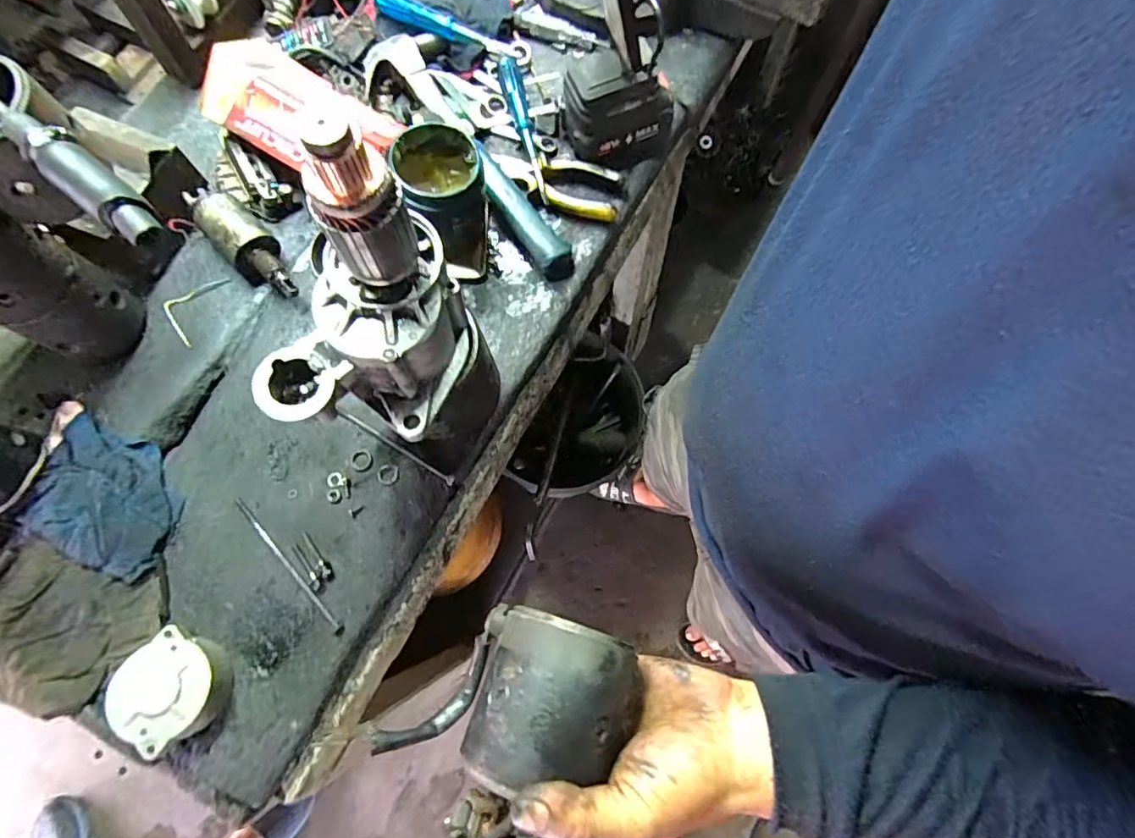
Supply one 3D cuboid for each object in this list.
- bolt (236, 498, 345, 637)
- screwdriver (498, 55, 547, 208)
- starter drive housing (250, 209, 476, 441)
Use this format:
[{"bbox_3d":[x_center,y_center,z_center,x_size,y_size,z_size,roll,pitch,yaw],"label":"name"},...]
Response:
[{"bbox_3d":[-0.268,0.141,0.524,0.011,0.008,0.167,-43,79,-11],"label":"bolt"},{"bbox_3d":[-0.049,-0.335,0.625,0.020,0.030,0.197,-13,75,-4],"label":"screwdriver"},{"bbox_3d":[-0.140,-0.060,0.416,0.105,0.091,0.167,24,76,6],"label":"starter drive housing"}]

